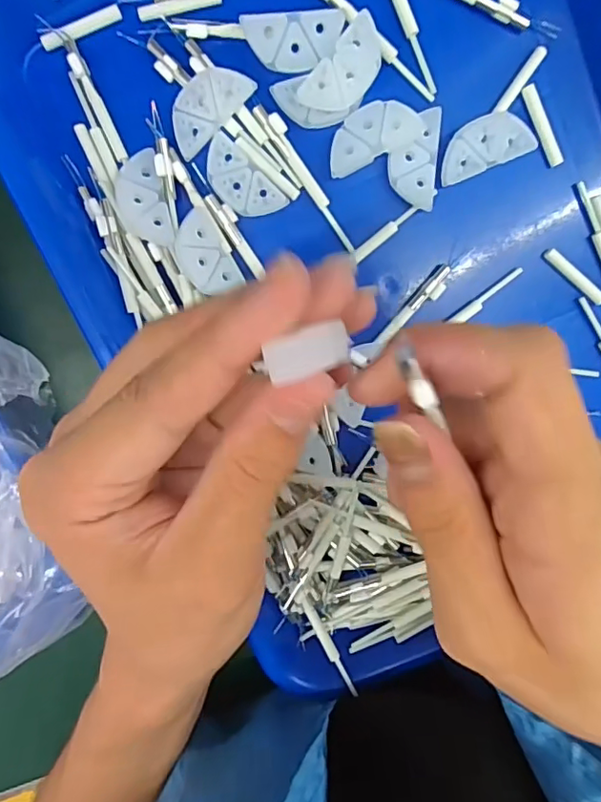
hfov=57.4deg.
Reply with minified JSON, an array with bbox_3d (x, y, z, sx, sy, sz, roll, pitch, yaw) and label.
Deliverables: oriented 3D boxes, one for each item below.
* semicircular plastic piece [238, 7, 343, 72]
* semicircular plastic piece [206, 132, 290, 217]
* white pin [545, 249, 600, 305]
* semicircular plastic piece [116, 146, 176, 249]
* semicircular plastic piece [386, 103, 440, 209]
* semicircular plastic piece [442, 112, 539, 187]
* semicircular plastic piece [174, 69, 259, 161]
[{"bbox_3d":[-0.002,-0.140,0.215,0.038,0.004,0.019,-8,119,-6],"label":"semicircular plastic piece"},{"bbox_3d":[-0.025,-0.091,0.228,0.037,0.004,0.020,43,99,-8],"label":"semicircular plastic piece"},{"bbox_3d":[0.121,-0.054,0.239,0.034,0.004,0.005,39,100,-7],"label":"white pin"},{"bbox_3d":[-0.066,-0.082,0.227,0.019,0.007,0.038,-12,102,3],"label":"semicircular plastic piece"},{"bbox_3d":[0.047,-0.100,0.227,0.021,0.006,0.038,0,102,1],"label":"semicircular plastic piece"},{"bbox_3d":[0.075,-0.105,0.225,0.038,0.007,0.019,-22,101,5],"label":"semicircular plastic piece"},{"bbox_3d":[-0.038,-0.119,0.221,0.039,0.006,0.019,-43,98,9],"label":"semicircular plastic piece"}]

